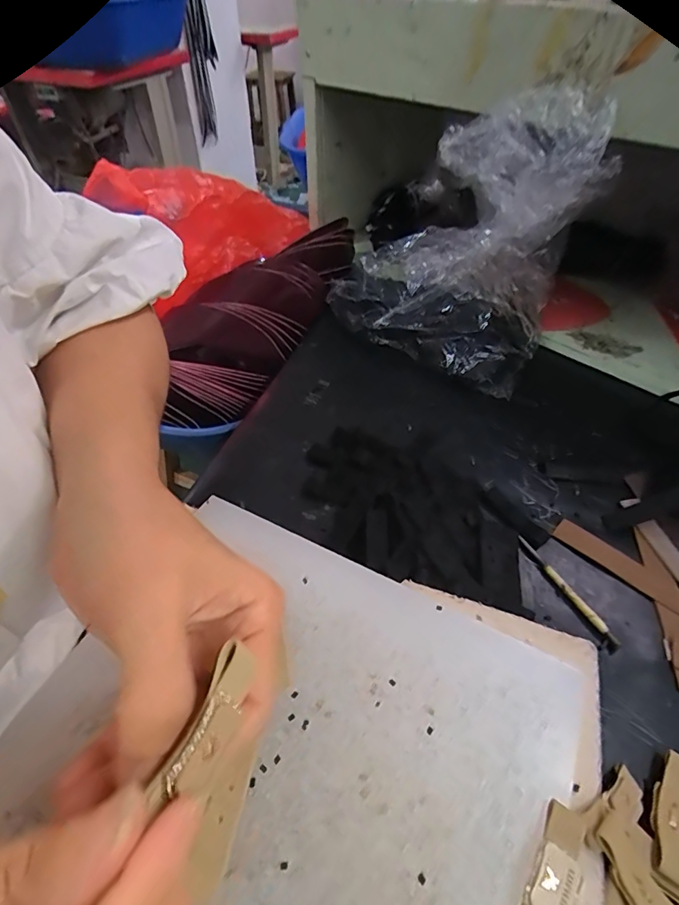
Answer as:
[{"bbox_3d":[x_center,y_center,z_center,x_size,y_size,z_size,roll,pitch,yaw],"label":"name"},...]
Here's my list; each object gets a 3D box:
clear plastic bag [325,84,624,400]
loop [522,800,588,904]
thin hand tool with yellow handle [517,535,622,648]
[{"bbox_3d":[0.123,-0.224,0.468,0.226,0.221,0.164,29,53,23],"label":"clear plastic bag"},{"bbox_3d":[0.087,0.180,0.187,0.017,0.012,0.058,30,53,24],"label":"loop"},{"bbox_3d":[0.164,0.097,0.328,0.007,0.006,0.092,-20,51,-19],"label":"thin hand tool with yellow handle"}]

